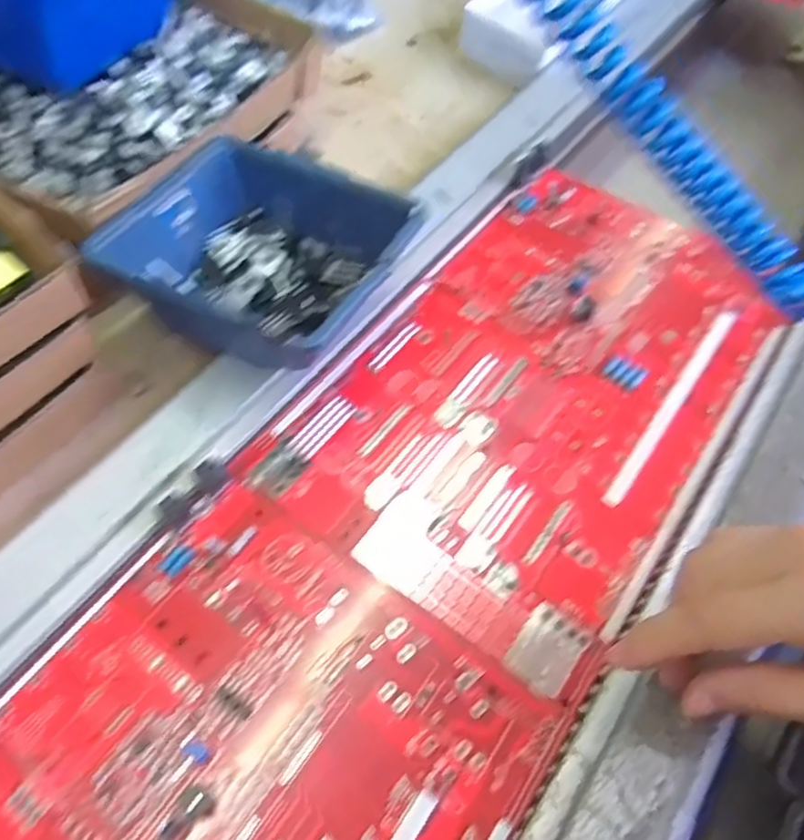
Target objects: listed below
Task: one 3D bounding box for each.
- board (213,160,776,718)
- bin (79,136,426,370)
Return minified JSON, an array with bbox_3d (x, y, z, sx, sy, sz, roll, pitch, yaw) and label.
[{"bbox_3d":[0.083,-0.026,0.384,0.188,0.012,0.300,34,62,16],"label":"board"},{"bbox_3d":[-0.074,-0.083,0.376,0.140,0.063,0.117,25,59,14],"label":"bin"}]

